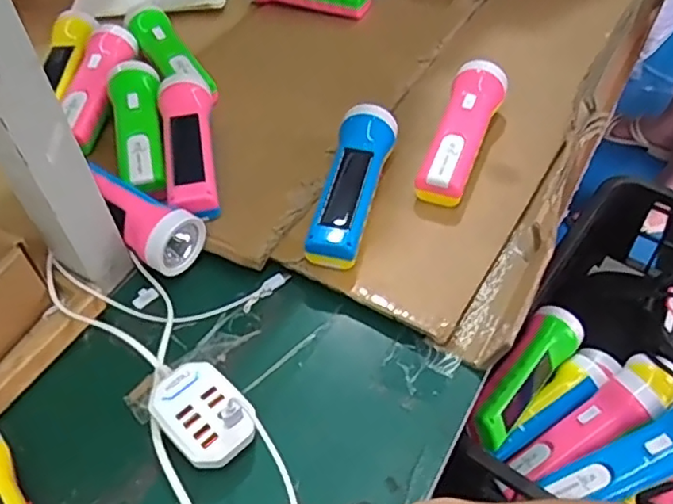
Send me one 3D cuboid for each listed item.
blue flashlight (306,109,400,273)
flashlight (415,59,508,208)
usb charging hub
[{"bbox_3d":[0.013,-0.057,0.540,0.051,0.053,0.166,11,51,14],"label":"blue flashlight"},{"bbox_3d":[0.121,-0.113,0.583,0.049,0.051,0.166,16,53,13],"label":"flashlight"},{"bbox_3d":[-0.091,0.115,0.425,0.052,0.026,0.076,-37,60,-25],"label":"usb charging hub"}]

